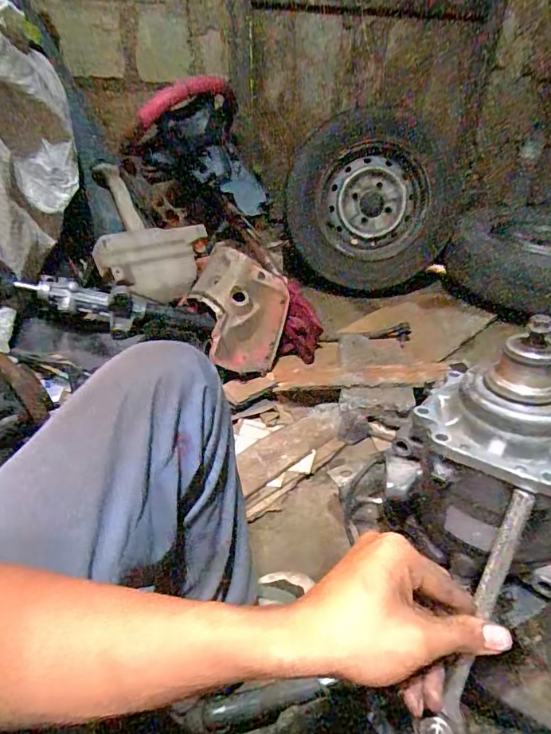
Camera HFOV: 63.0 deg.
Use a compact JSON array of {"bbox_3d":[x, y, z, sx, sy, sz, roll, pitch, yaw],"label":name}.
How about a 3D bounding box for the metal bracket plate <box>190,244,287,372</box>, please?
[{"bbox_3d":[-0.091,-0.155,1.166,0.239,0.342,0.084,0,-2,-8],"label":"metal bracket plate"}]

